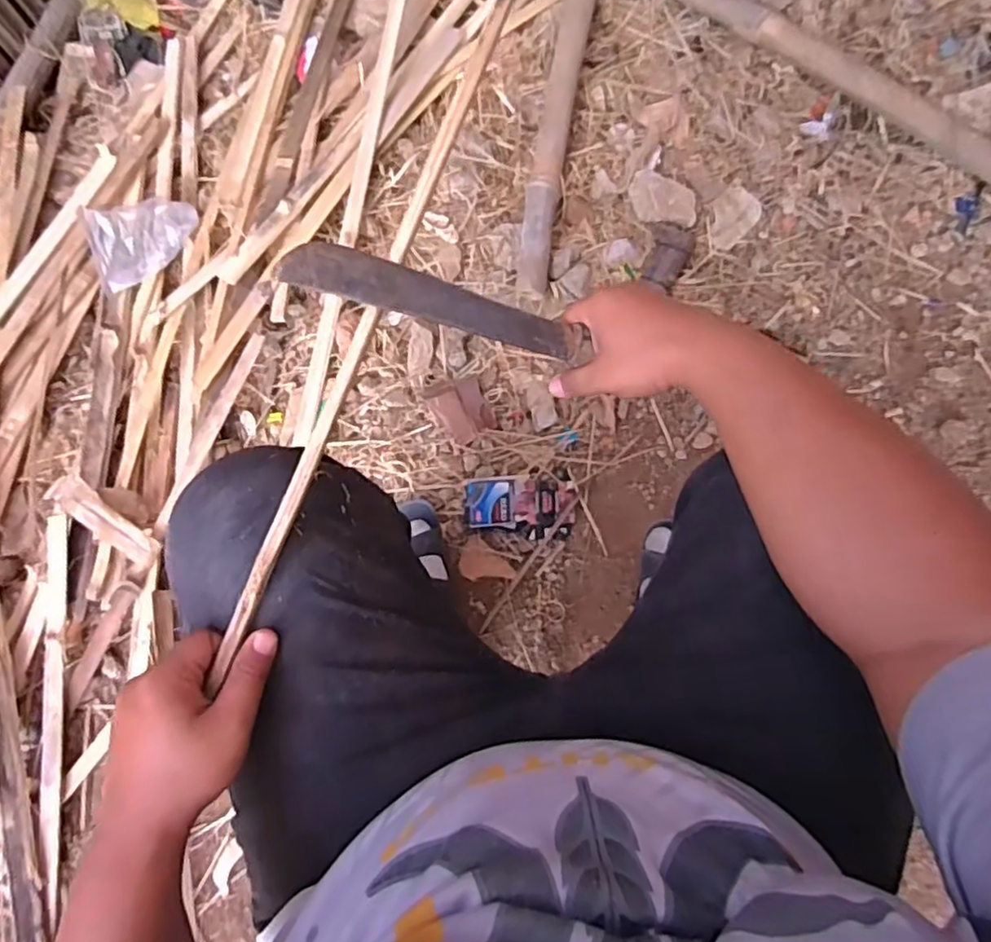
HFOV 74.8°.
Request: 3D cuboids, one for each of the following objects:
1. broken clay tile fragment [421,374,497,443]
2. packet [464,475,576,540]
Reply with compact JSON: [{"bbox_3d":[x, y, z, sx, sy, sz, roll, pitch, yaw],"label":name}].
[{"bbox_3d":[-0.047,-0.085,0.887,0.078,0.023,0.086,-21,78,-3],"label":"broken clay tile fragment"},{"bbox_3d":[0.035,0.049,0.861,0.140,0.016,0.080,0,73,3],"label":"packet"}]

